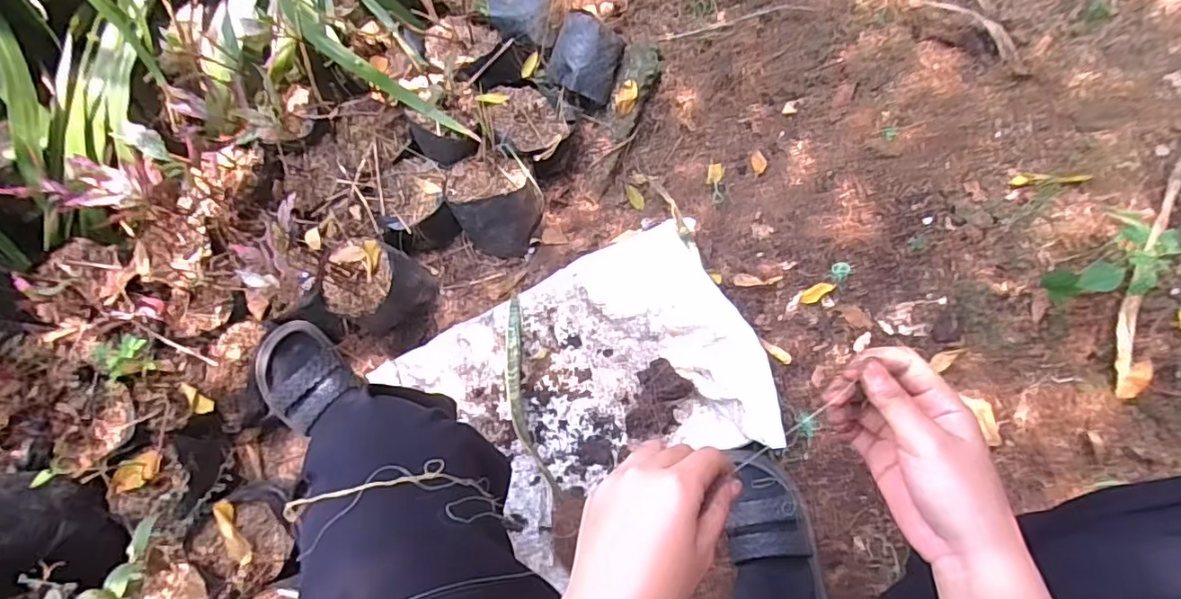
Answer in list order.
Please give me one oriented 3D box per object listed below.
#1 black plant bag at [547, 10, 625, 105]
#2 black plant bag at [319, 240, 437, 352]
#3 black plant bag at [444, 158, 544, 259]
[{"bbox_3d":[-0.007,-0.339,0.808,0.095,0.075,0.091,29,71,13],"label":"black plant bag"},{"bbox_3d":[-0.285,-0.007,0.780,0.122,0.117,0.111,4,67,3],"label":"black plant bag"},{"bbox_3d":[-0.131,-0.129,0.803,0.109,0.102,0.117,-28,69,-10],"label":"black plant bag"}]

